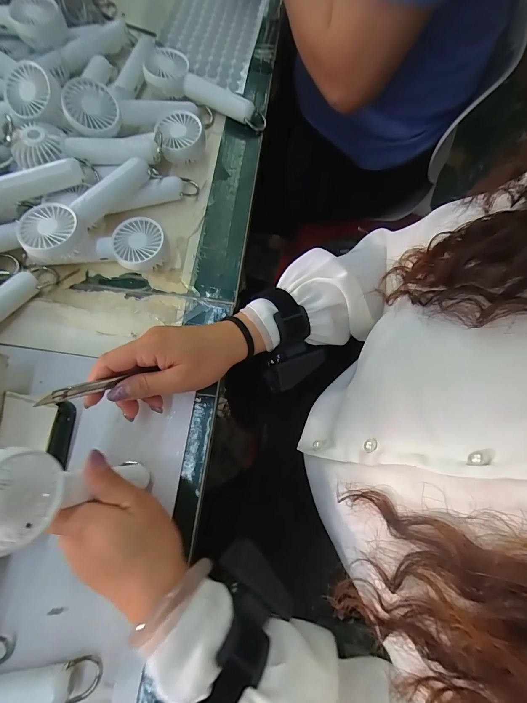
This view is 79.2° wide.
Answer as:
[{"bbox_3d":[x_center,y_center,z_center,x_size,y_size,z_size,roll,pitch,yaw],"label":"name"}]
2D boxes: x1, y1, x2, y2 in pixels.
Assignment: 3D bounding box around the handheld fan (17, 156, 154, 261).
[{"bbox_3d":[-0.179,-0.151,0.327,0.051,0.030,0.144,36,78,9],"label":"handheld fan"}]

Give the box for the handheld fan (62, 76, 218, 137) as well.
[{"bbox_3d":[-0.139,-0.279,0.371,0.164,0.030,0.049,-16,75,-21],"label":"handheld fan"}]

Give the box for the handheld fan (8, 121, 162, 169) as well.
[{"bbox_3d":[-0.190,-0.219,0.341,0.139,0.035,0.047,-1,75,-1],"label":"handheld fan"}]

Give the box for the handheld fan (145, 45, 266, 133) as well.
[{"bbox_3d":[-0.067,-0.333,0.403,0.154,0.043,0.053,18,75,5],"label":"handheld fan"}]

